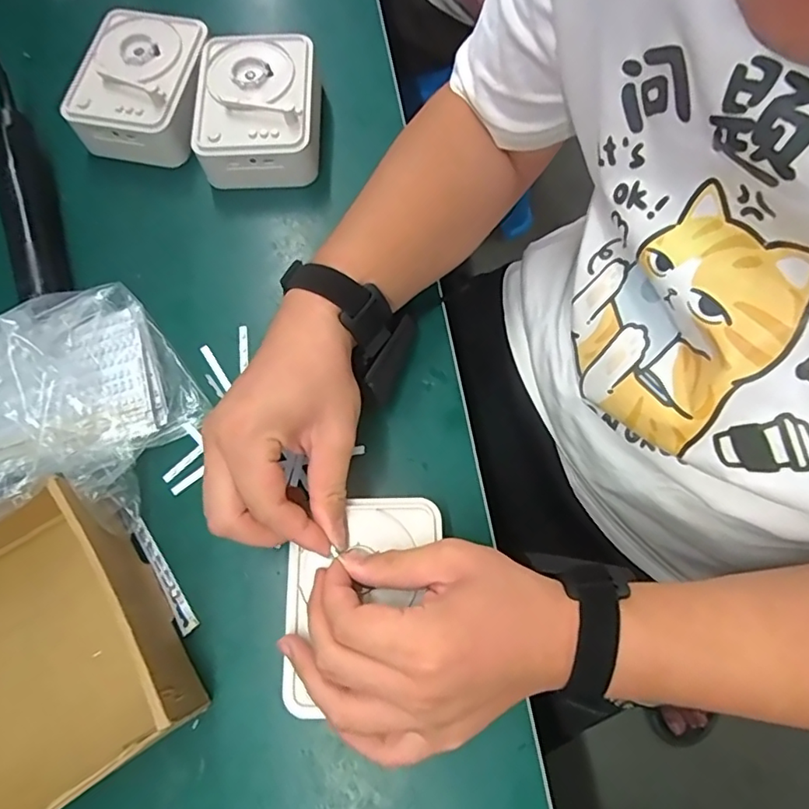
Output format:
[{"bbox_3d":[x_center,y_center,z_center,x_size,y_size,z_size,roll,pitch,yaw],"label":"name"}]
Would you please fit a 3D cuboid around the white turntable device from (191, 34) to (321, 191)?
[{"bbox_3d":[-0.122,-0.255,0.480,0.101,0.056,0.124,0,72,1],"label":"white turntable device"}]

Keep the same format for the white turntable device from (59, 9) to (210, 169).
[{"bbox_3d":[-0.227,-0.282,0.491,0.101,0.056,0.124,9,73,6],"label":"white turntable device"}]

